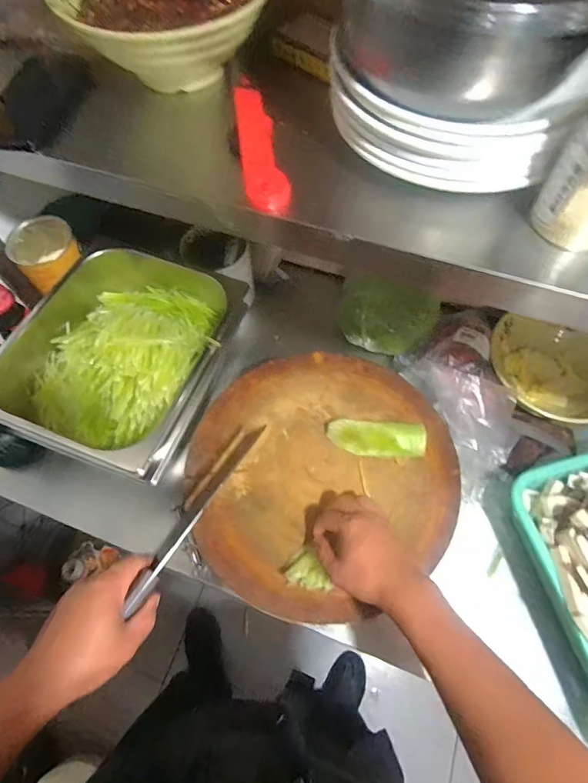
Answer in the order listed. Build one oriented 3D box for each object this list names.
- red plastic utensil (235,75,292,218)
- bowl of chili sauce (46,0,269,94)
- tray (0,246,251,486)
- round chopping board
[{"bbox_3d":[-0.034,-0.237,0.404,0.036,0.025,0.170,-9,63,-2],"label":"red plastic utensil"},{"bbox_3d":[-0.129,-0.374,0.434,0.187,0.081,0.183,-1,63,2],"label":"bowl of chili sauce"},{"bbox_3d":[-0.240,-0.068,0.634,0.259,0.099,0.341,21,66,12],"label":"tray"},{"bbox_3d":[0.037,0.102,0.579,0.354,0.041,0.361,-1,63,2],"label":"round chopping board"}]

